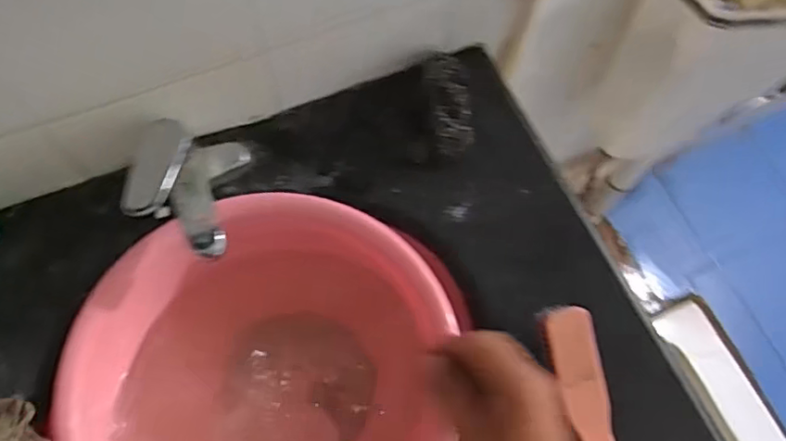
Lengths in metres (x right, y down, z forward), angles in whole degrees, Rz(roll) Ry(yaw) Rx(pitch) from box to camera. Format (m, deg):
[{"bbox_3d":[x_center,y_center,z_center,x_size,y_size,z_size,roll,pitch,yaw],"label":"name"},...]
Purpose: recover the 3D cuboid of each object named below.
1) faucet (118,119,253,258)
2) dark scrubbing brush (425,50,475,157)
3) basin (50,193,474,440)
[{"bbox_3d":[-0.200,-0.032,0.539,0.105,0.088,0.135,2,67,-1],"label":"faucet"},{"bbox_3d":[0.060,-0.124,0.621,0.048,0.040,0.124,-1,67,-2],"label":"dark scrubbing brush"},{"bbox_3d":[-0.116,0.139,0.563,0.330,0.106,0.311,1,67,-1],"label":"basin"}]

